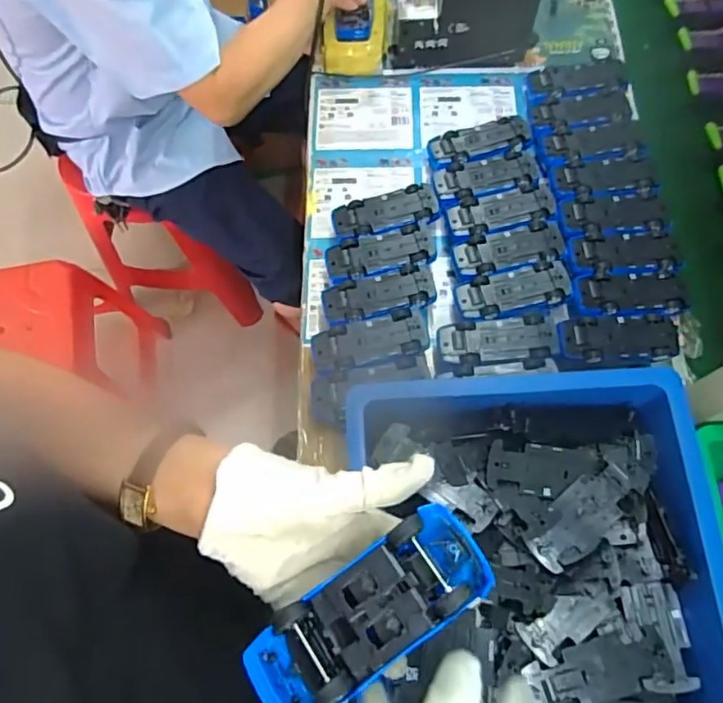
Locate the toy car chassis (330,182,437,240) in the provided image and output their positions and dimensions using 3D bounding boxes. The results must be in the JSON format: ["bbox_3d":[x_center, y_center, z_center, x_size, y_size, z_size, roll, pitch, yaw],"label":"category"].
[{"bbox_3d":[0.030,-0.165,0.695,0.127,0.046,0.053,-14,70,-5],"label":"toy car chassis"}]

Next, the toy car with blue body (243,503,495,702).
[{"bbox_3d":[0.003,0.137,0.290,0.132,0.031,0.049,-36,73,-2],"label":"toy car with blue body"}]

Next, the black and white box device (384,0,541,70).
[{"bbox_3d":[0.136,-0.491,0.759,0.186,0.149,0.144,1,69,1],"label":"black and white box device"}]

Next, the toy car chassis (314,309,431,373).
[{"bbox_3d":[0.010,-0.005,0.635,0.128,0.045,0.053,-12,70,-4],"label":"toy car chassis"}]

